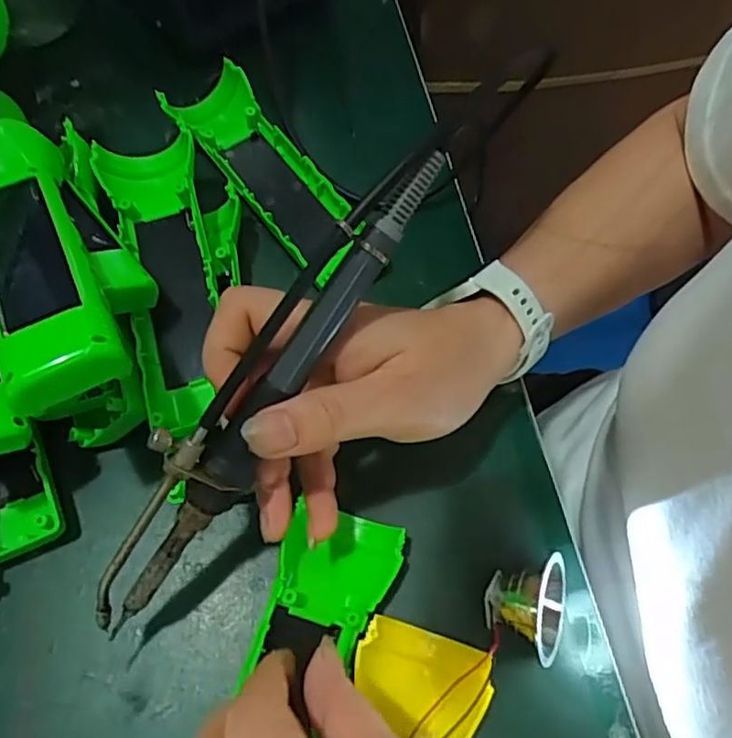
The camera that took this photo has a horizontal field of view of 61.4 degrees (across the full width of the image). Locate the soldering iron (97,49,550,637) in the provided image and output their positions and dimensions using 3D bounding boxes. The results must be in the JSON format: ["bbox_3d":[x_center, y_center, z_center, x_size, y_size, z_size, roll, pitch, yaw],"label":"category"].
[{"bbox_3d":[-0.026,-0.006,0.215,0.024,0.028,0.246,38,96,14],"label":"soldering iron"}]

